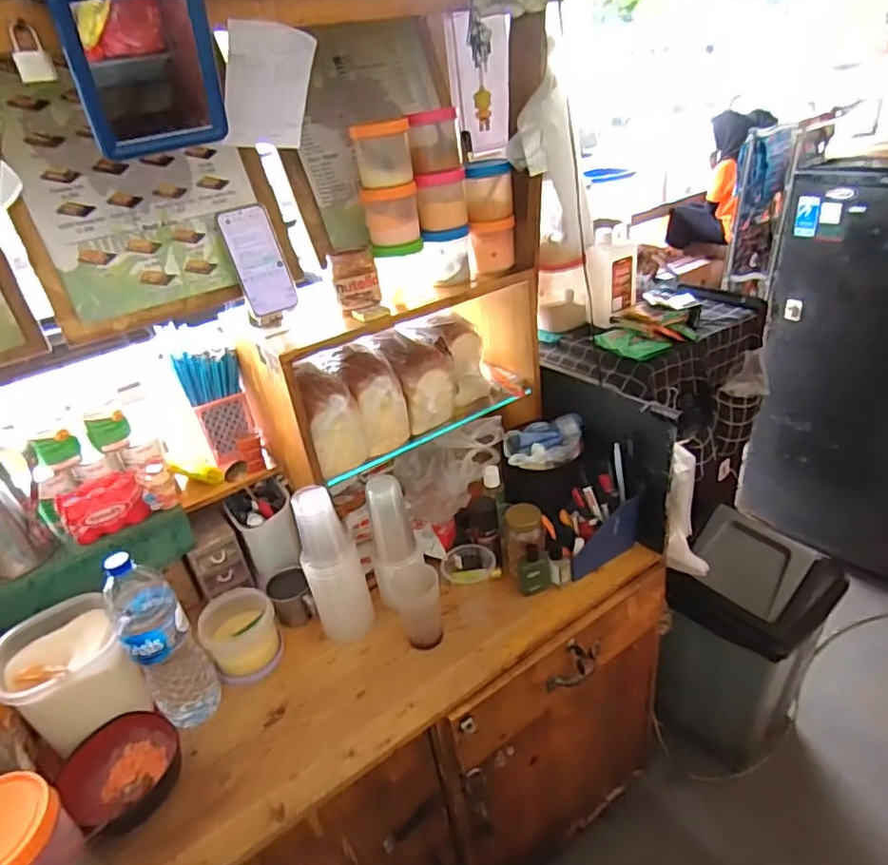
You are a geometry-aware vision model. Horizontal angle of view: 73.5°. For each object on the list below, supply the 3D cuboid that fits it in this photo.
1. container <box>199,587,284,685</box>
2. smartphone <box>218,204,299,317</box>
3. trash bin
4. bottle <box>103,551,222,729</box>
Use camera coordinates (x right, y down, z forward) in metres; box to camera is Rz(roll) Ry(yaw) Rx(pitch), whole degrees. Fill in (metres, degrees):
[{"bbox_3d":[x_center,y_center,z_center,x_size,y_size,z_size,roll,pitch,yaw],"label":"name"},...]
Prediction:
[{"bbox_3d":[-0.338,0.337,0.999,0.114,0.102,0.113,-5,32,3],"label":"container"},{"bbox_3d":[-0.285,-0.265,0.918,0.077,0.160,0.013,-24,15,-24],"label":"smartphone"},{"bbox_3d":[0.721,0.509,1.449,0.326,0.609,0.292,16,39,32],"label":"trash bin"},{"bbox_3d":[-0.412,0.307,0.870,0.089,0.307,0.074,-29,38,-30],"label":"bottle"}]

